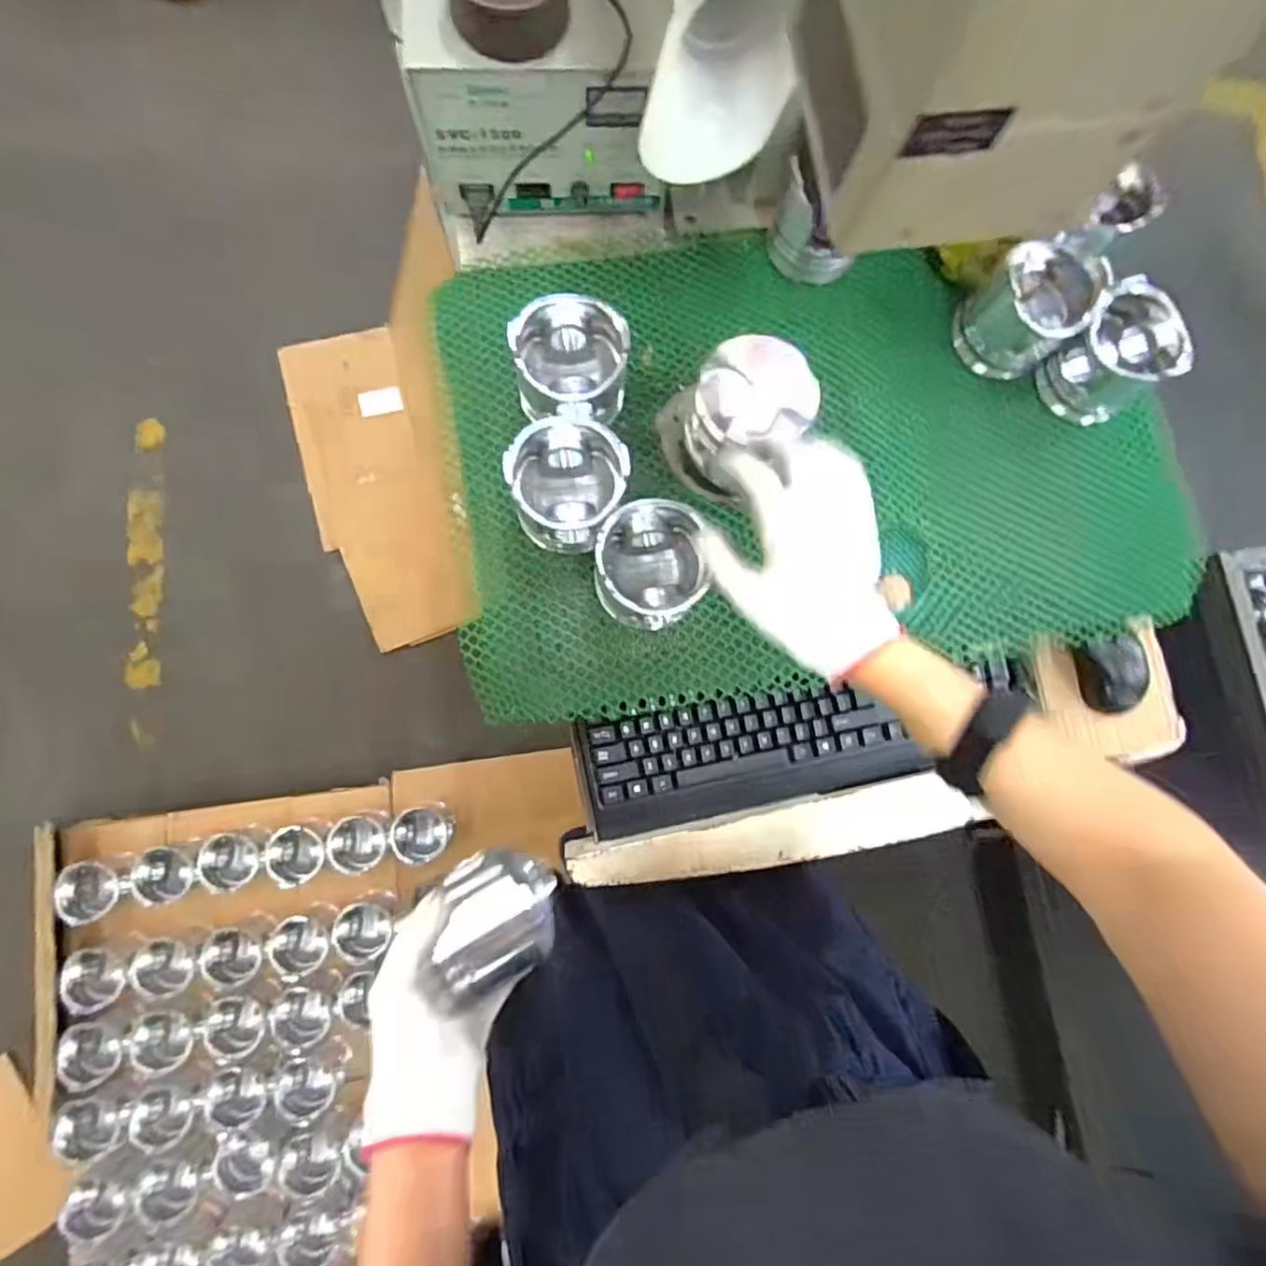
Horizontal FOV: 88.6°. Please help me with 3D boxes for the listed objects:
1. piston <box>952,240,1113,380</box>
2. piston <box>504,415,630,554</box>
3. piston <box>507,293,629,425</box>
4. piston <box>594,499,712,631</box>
[{"bbox_3d":[0.361,-0.299,0.598,0.087,0.096,0.084,1,82,-5],"label":"piston"},{"bbox_3d":[-0.053,-0.116,0.524,0.090,0.086,0.090,-5,82,-6],"label":"piston"},{"bbox_3d":[-0.051,-0.220,0.544,0.091,0.078,0.087,-8,82,-7],"label":"piston"},{"bbox_3d":[0.013,-0.050,0.524,0.086,0.083,0.089,1,82,-5],"label":"piston"}]

